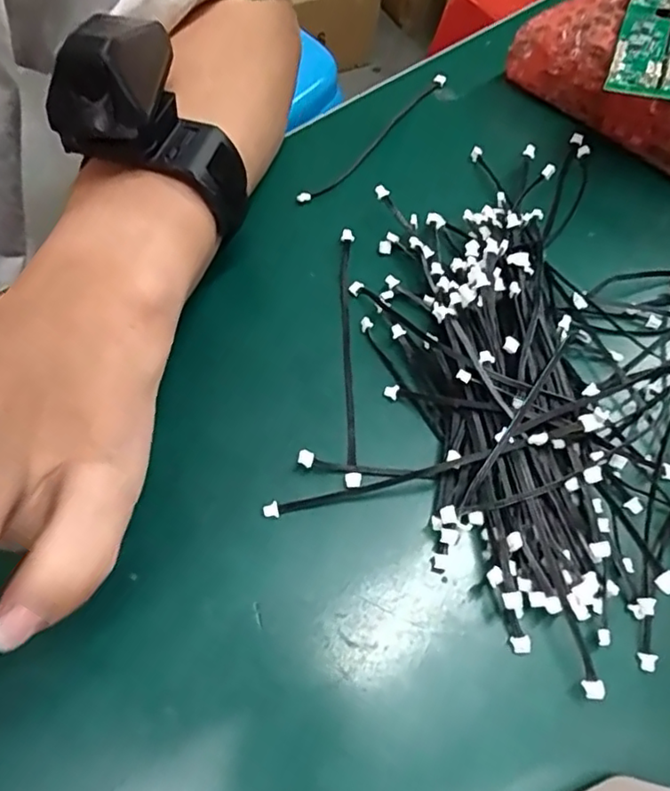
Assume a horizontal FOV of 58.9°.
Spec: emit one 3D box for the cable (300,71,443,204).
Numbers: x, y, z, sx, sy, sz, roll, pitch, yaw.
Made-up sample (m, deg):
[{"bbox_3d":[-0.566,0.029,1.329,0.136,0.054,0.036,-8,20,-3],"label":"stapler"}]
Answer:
[{"bbox_3d":[0.024,-0.142,0.320,0.014,0.007,0.125,35,68,14],"label":"cable"}]

